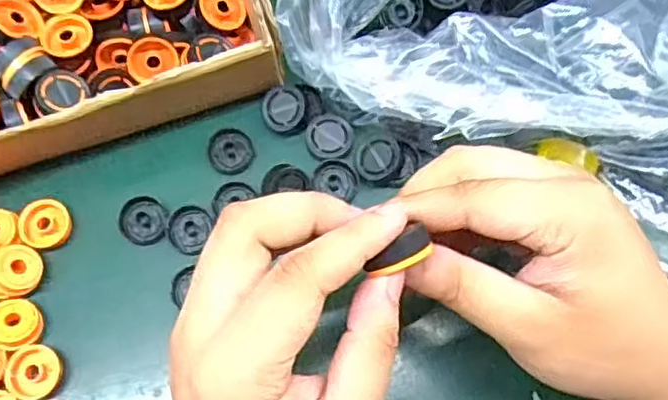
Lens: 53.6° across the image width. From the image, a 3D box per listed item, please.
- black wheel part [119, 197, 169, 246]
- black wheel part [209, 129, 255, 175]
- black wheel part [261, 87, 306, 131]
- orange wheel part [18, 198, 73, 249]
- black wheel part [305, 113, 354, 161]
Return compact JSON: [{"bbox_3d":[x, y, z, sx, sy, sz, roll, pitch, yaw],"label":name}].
[{"bbox_3d":[-0.100,0.011,0.349,0.023,0.009,0.025,0,70,1],"label":"black wheel part"},{"bbox_3d":[-0.056,-0.027,0.361,0.023,0.004,0.025,-14,71,-4],"label":"black wheel part"},{"bbox_3d":[-0.027,-0.050,0.361,0.024,0.004,0.024,-19,85,12],"label":"black wheel part"},{"bbox_3d":[-0.151,0.013,0.347,0.024,0.009,0.026,-11,71,-3],"label":"orange wheel part"},{"bbox_3d":[-0.003,-0.035,0.359,0.025,0.004,0.026,0,76,-1],"label":"black wheel part"}]

